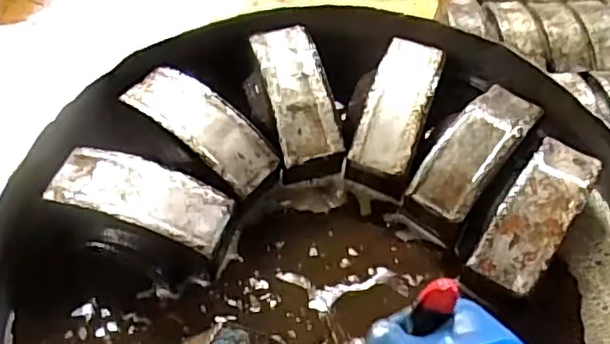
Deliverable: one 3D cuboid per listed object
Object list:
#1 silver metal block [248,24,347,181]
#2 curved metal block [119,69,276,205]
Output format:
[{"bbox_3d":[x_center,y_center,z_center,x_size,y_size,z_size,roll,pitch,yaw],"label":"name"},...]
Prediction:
[{"bbox_3d":[-0.010,-0.077,0.643,0.063,0.058,0.165,-12,70,-9],"label":"silver metal block"},{"bbox_3d":[-0.101,-0.044,0.607,0.163,0.038,0.062,36,62,17],"label":"curved metal block"}]

